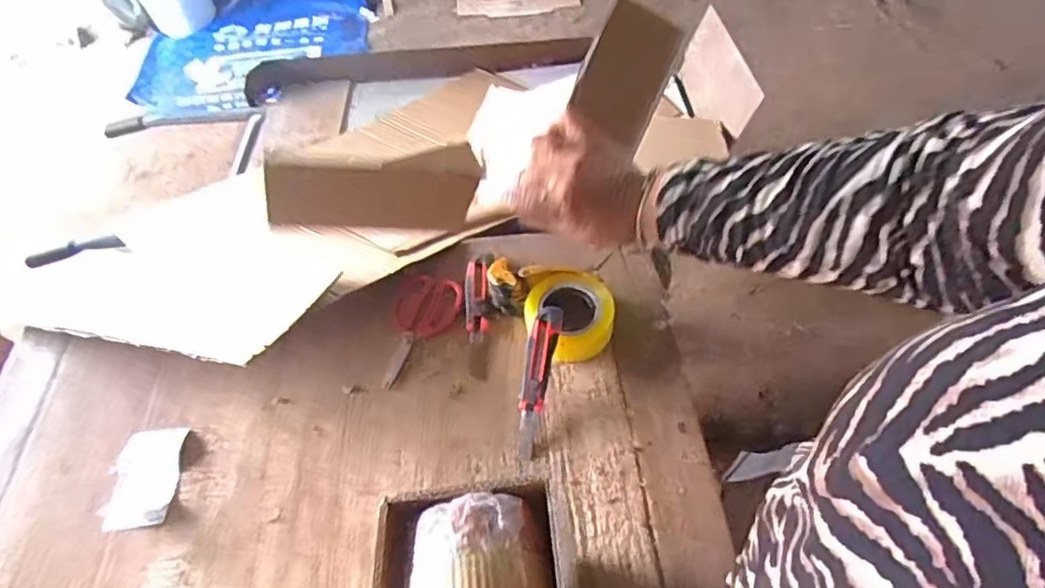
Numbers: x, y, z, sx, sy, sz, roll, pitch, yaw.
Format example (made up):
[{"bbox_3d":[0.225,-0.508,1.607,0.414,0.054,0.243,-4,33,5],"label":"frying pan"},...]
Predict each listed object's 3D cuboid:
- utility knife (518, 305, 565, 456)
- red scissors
[{"bbox_3d":[0.018,0.115,0.839,0.038,0.028,0.196,8,74,11],"label":"utility knife"},{"bbox_3d":[-0.157,0.053,0.923,0.095,0.012,0.181,18,66,18],"label":"red scissors"}]

